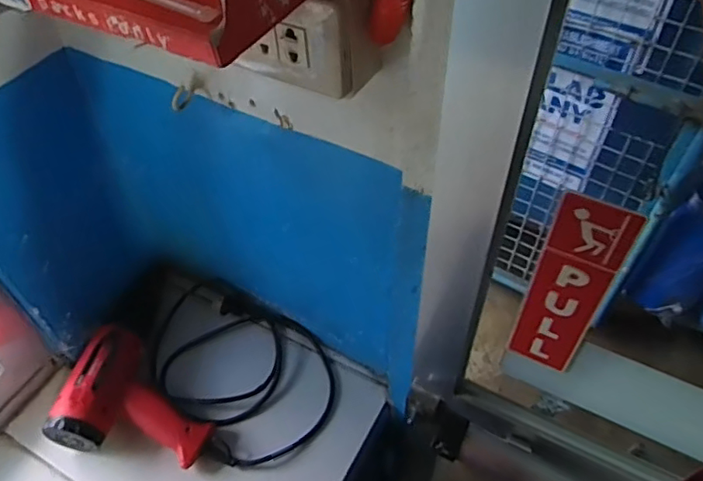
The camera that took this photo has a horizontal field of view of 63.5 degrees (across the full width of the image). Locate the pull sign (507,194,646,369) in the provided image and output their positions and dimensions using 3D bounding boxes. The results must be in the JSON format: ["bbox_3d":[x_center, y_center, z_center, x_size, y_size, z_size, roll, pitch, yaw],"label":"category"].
[{"bbox_3d":[0.155,0.040,0.410,0.049,0.191,0.004,24,56,20],"label":"pull sign"}]

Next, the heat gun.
[{"bbox_3d":[-0.268,0.195,0.727,0.189,0.072,0.152,4,51,5],"label":"heat gun"}]

